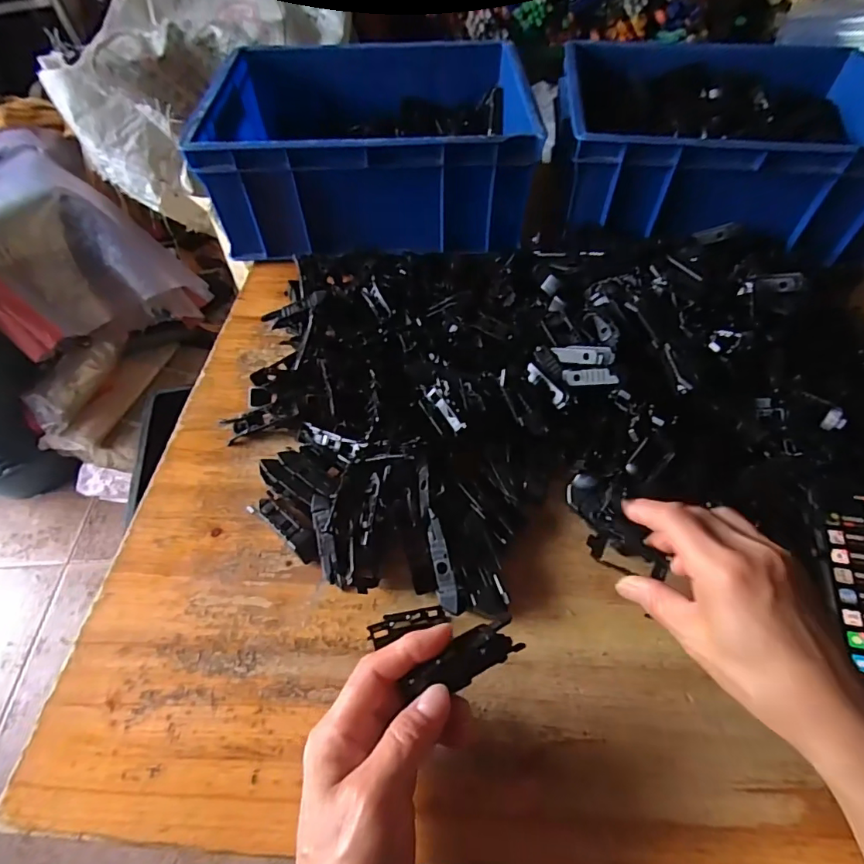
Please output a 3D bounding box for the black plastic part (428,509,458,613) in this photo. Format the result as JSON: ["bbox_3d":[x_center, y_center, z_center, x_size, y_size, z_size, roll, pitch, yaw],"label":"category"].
[{"bbox_3d":[0.006,0.084,0.319,0.012,0.004,0.064,-10,74,-6],"label":"black plastic part"}]

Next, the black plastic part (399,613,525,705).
[{"bbox_3d":[0.016,0.117,0.253,0.061,0.009,0.022,-28,87,-11],"label":"black plastic part"}]

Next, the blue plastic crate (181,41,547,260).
[{"bbox_3d":[-0.067,-0.335,0.569,0.330,0.113,0.269,-1,54,0],"label":"blue plastic crate"}]

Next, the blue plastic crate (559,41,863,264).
[{"bbox_3d":[0.313,-0.329,0.548,0.330,0.102,0.271,5,54,5],"label":"blue plastic crate"}]

